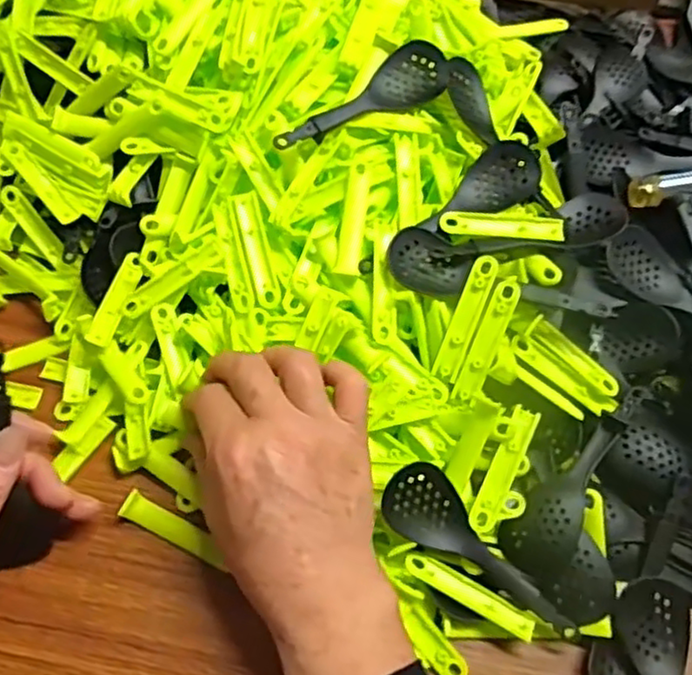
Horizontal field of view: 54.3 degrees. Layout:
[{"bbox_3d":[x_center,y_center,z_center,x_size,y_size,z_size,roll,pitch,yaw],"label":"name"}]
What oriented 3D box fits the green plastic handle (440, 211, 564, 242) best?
[{"bbox_3d":[0.097,-0.069,0.417,0.075,0.005,0.016,3,64,-1],"label":"green plastic handle"}]

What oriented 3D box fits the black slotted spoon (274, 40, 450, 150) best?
[{"bbox_3d":[0.006,-0.151,0.429,0.124,0.021,0.036,-26,68,-14],"label":"black slotted spoon"}]

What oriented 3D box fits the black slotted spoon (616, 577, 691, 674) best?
[{"bbox_3d":[0.164,0.193,0.352,0.039,0.017,0.125,6,64,1],"label":"black slotted spoon"}]

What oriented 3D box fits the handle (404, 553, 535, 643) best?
[{"bbox_3d":[0.068,0.141,0.371,0.076,0.006,0.012,28,66,11],"label":"handle"}]

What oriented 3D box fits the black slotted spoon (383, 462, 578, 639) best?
[{"bbox_3d":[0.075,0.118,0.370,0.127,0.015,0.037,40,68,2],"label":"black slotted spoon"}]

